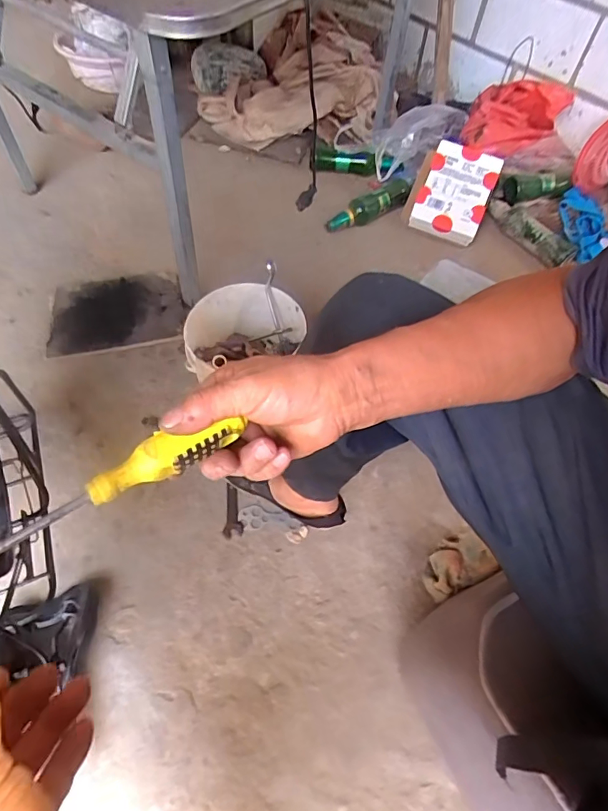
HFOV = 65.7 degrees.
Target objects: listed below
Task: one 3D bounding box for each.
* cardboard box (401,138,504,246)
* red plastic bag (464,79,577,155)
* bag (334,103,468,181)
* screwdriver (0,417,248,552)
[{"bbox_3d":[0.367,-0.530,1.171,0.189,0.038,0.237,23,90,5],"label":"cardboard box"},{"bbox_3d":[0.504,-0.708,1.146,0.209,0.117,0.142,-18,62,-15],"label":"red plastic bag"},{"bbox_3d":[0.264,-0.701,1.217,0.348,0.130,0.159,-14,60,5],"label":"bag"},{"bbox_3d":[-0.143,0.062,0.266,0.237,0.022,0.023,-29,65,-24],"label":"screwdriver"}]

